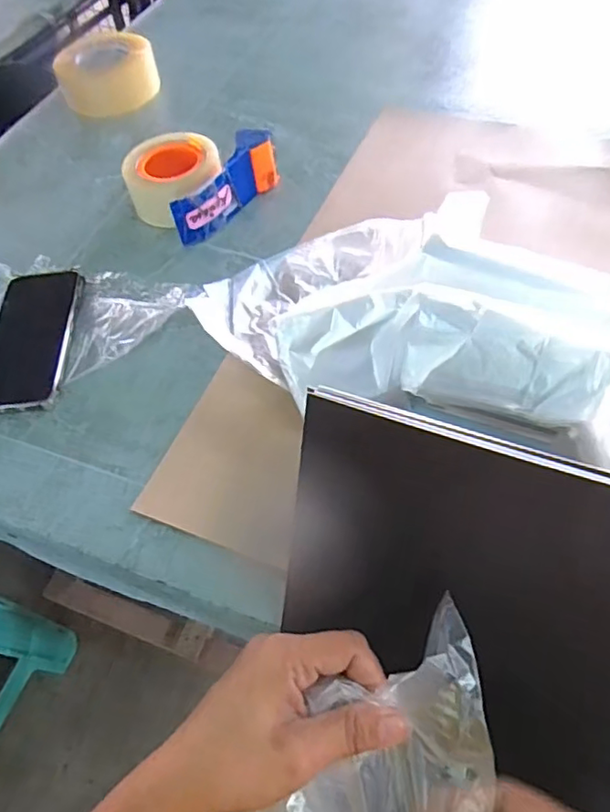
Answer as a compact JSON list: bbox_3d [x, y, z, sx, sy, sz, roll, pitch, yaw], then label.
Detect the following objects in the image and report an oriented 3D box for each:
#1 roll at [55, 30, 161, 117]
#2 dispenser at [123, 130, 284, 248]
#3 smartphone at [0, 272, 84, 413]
[{"bbox_3d":[-0.279,-0.475,0.837,0.135,0.050,0.135,-2,56,3],"label":"roll"},{"bbox_3d":[-0.122,-0.259,0.667,0.125,0.066,0.147,33,64,23],"label":"dispenser"},{"bbox_3d":[-0.263,-0.070,0.565,0.080,0.008,0.169,-5,56,1],"label":"smartphone"}]

